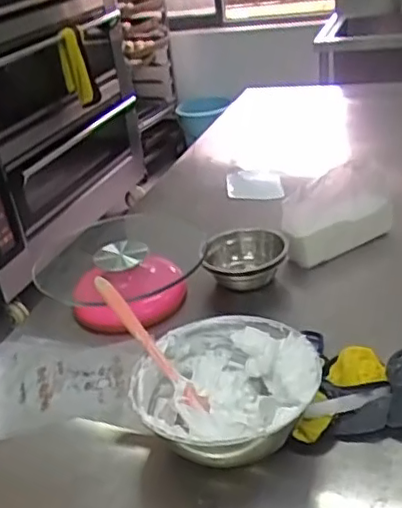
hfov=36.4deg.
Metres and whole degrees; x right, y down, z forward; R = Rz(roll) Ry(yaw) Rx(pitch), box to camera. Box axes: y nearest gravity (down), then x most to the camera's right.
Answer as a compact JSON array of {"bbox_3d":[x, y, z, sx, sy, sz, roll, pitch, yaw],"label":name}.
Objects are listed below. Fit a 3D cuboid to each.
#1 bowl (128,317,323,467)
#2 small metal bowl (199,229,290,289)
[{"bbox_3d":[0.032,0.177,0.745,0.213,0.102,0.200,-6,29,3],"label":"bowl"},{"bbox_3d":[0.076,0.010,1.044,0.139,0.073,0.131,-6,29,3],"label":"small metal bowl"}]

